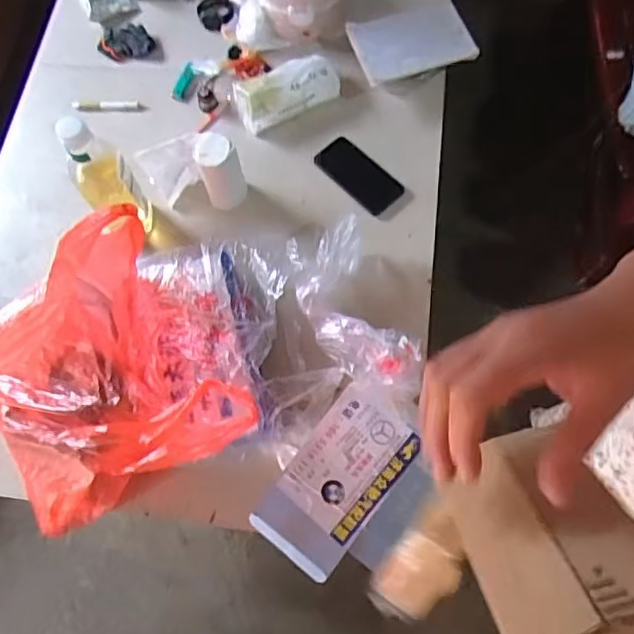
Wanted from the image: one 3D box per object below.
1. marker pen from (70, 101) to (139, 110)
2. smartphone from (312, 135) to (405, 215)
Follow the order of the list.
[{"bbox_3d":[-0.372,-0.373,1.042,0.112,0.011,0.018,-2,70,3],"label":"marker pen"},{"bbox_3d":[0.071,-0.239,1.000,0.149,0.007,0.092,42,67,8],"label":"smartphone"}]

